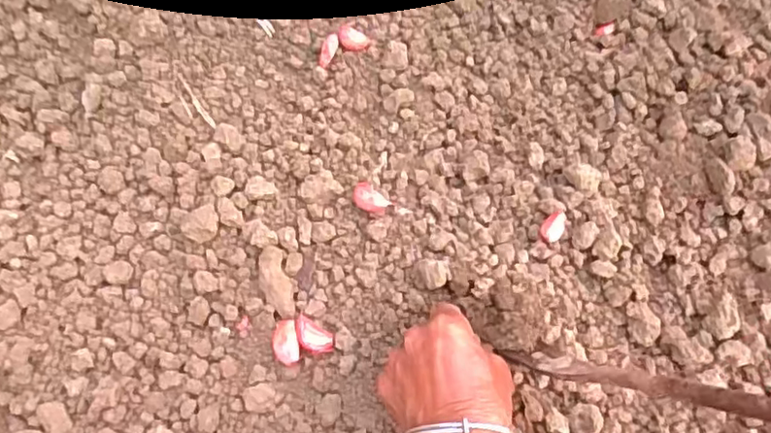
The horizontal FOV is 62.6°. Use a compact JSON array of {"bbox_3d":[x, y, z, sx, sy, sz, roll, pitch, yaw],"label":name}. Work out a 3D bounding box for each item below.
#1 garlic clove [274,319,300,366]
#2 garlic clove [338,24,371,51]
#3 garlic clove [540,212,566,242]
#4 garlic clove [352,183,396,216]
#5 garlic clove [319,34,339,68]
[{"bbox_3d":[-0.072,0.091,0.461,0.019,0.014,0.033,-7,69,0],"label":"garlic clove"},{"bbox_3d":[-0.029,-0.152,0.545,0.027,0.012,0.020,32,73,14],"label":"garlic clove"},{"bbox_3d":[0.128,0.008,0.480,0.016,0.008,0.024,33,74,14],"label":"garlic clove"},{"bbox_3d":[-0.012,-0.013,0.495,0.031,0.016,0.018,36,74,15],"label":"garlic clove"},{"bbox_3d":[-0.049,-0.142,0.544,0.014,0.007,0.030,18,89,9],"label":"garlic clove"}]

